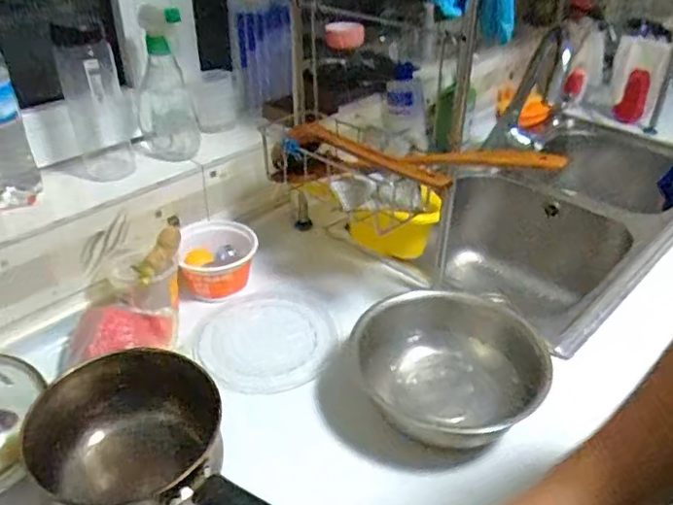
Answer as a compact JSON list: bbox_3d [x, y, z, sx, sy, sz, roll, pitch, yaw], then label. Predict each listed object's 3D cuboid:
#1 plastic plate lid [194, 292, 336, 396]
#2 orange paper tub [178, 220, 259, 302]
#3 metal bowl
[{"bbox_3d":[-0.088,0.105,0.752,0.178,0.017,0.160,-21,41,-28],"label":"plastic plate lid"},{"bbox_3d":[-0.163,0.012,0.831,0.101,0.070,0.119,-4,36,-6],"label":"orange paper tub"},{"bbox_3d":[0.128,0.122,0.674,0.186,0.078,0.178,1,35,0],"label":"metal bowl"}]

